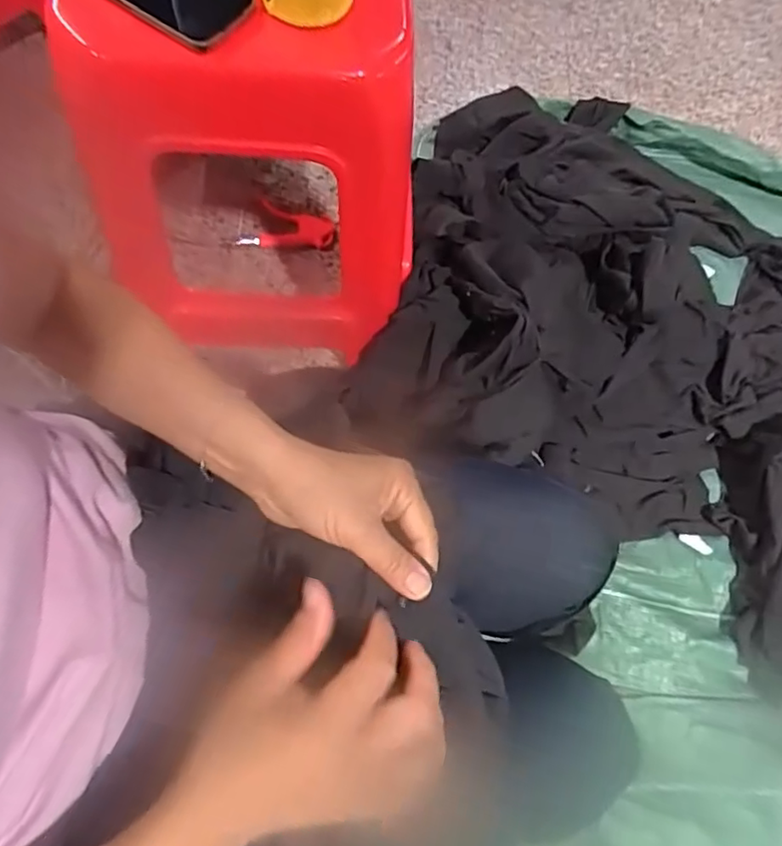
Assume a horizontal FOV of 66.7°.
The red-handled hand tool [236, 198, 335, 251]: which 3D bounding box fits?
[{"bbox_3d":[-0.171,-0.328,0.988,0.155,0.030,0.072,1,71,-7],"label":"red-handled hand tool"}]

